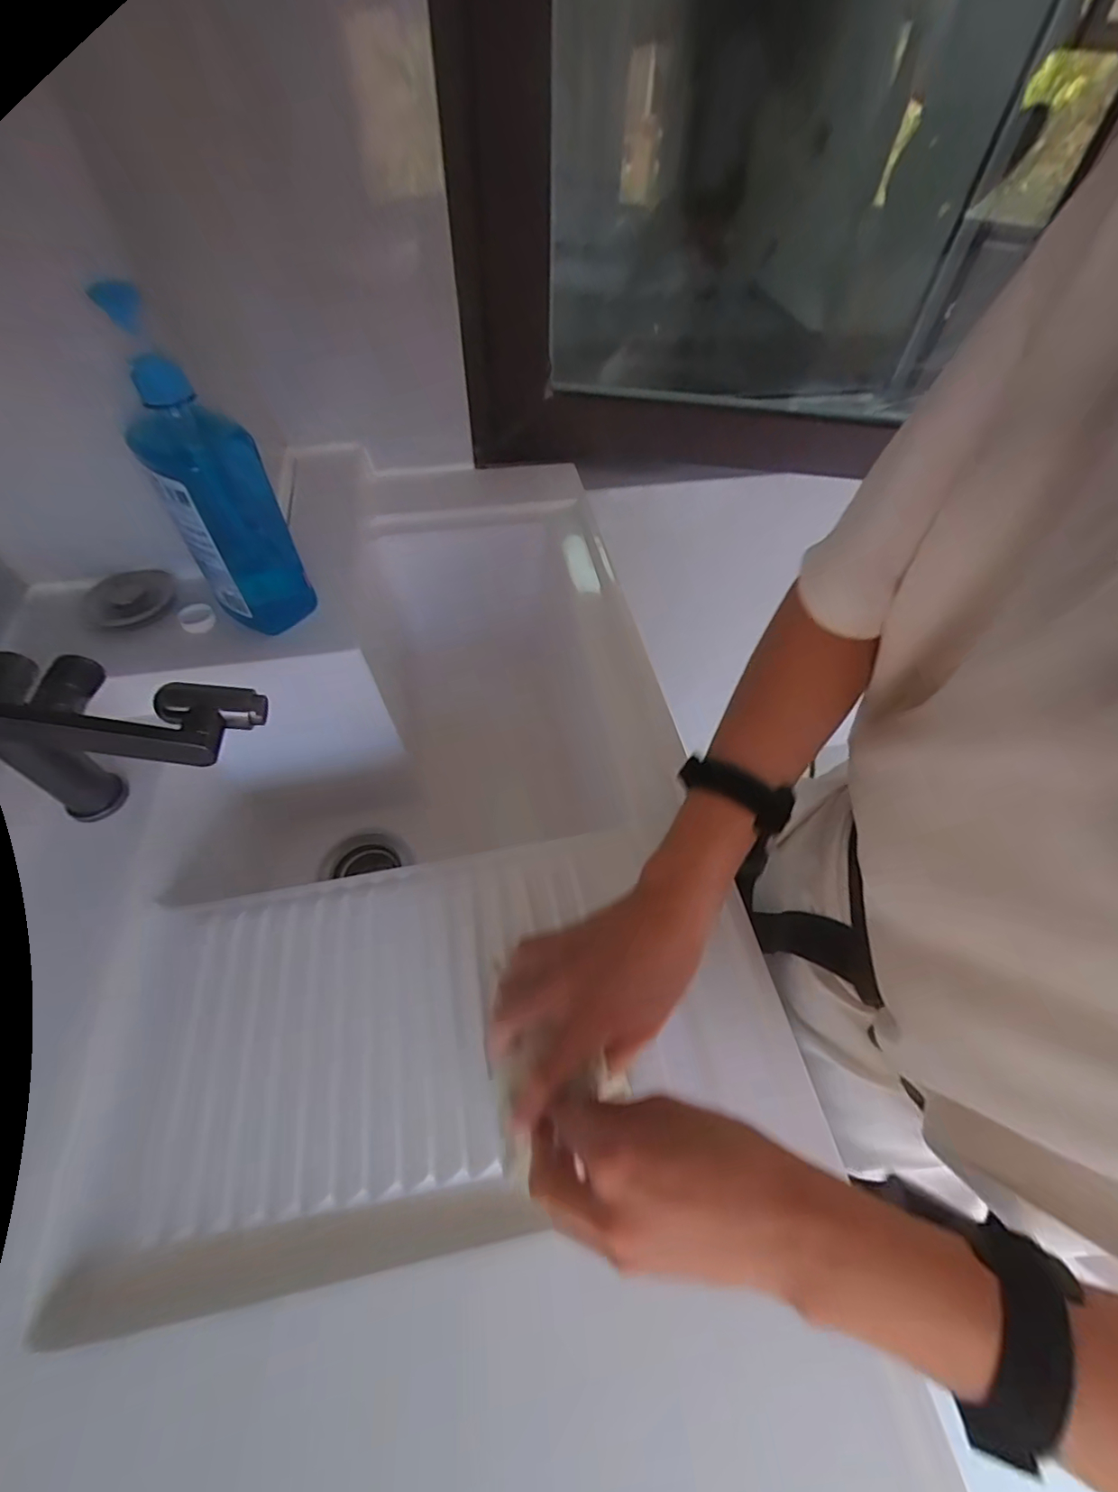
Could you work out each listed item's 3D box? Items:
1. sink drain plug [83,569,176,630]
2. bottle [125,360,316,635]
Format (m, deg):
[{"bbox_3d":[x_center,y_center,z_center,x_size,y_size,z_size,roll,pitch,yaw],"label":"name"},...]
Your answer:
[{"bbox_3d":[-0.423,-0.145,0.565,0.080,0.018,0.068,-22,56,-17],"label":"sink drain plug"},{"bbox_3d":[-0.285,-0.204,0.492,0.084,0.215,0.060,-27,58,-20],"label":"bottle"}]

